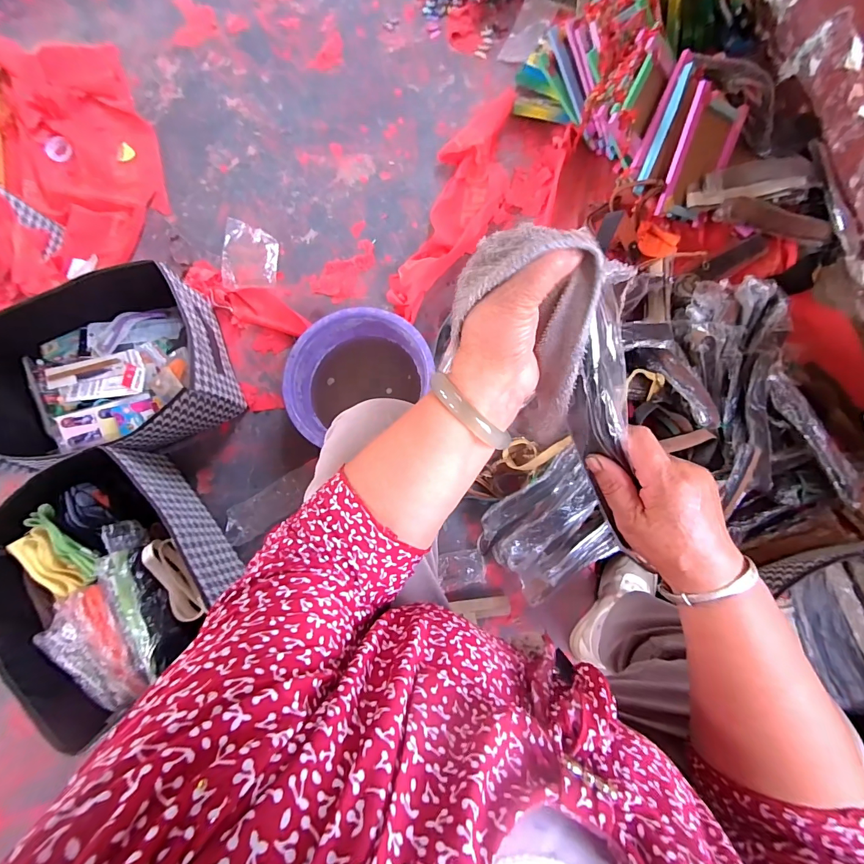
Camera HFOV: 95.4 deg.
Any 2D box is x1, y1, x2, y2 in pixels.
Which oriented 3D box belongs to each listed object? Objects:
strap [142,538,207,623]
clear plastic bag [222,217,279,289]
[{"bbox_3d":[-0.485,0.275,0.741,0.045,0.031,0.155,-20,99,-2],"label":"strap"},{"bbox_3d":[-0.427,-0.418,0.934,0.127,0.037,0.178,-3,80,3],"label":"clear plastic bag"}]

